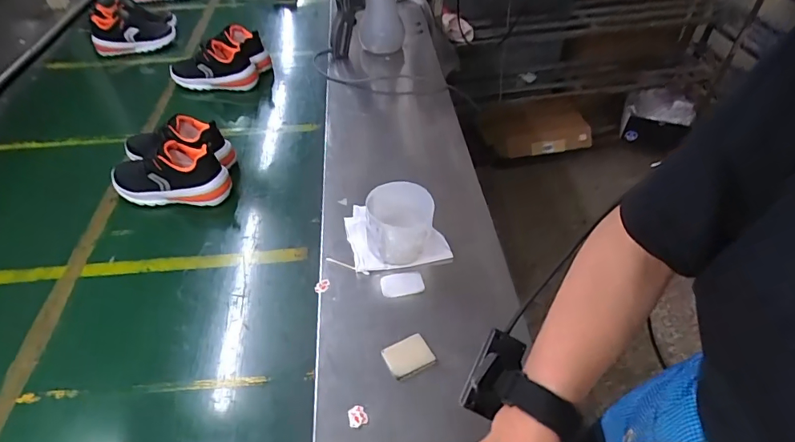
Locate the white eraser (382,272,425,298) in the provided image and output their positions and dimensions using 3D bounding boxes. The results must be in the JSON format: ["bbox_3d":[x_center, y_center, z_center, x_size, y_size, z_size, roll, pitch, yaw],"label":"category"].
[{"bbox_3d":[0.007,0.086,0.628,0.058,0.008,0.038,-8,46,-5],"label":"white eraser"}]

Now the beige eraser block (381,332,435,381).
[{"bbox_3d":[0.013,0.166,0.560,0.056,0.010,0.044,-22,49,-19],"label":"beige eraser block"}]

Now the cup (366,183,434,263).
[{"bbox_3d":[0.005,0.005,0.657,0.096,0.087,0.085,-2,46,0],"label":"cup"}]

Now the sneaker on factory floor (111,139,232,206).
[{"bbox_3d":[-0.399,-0.079,0.789,0.196,0.120,0.081,1,46,3],"label":"sneaker on factory floor"}]

